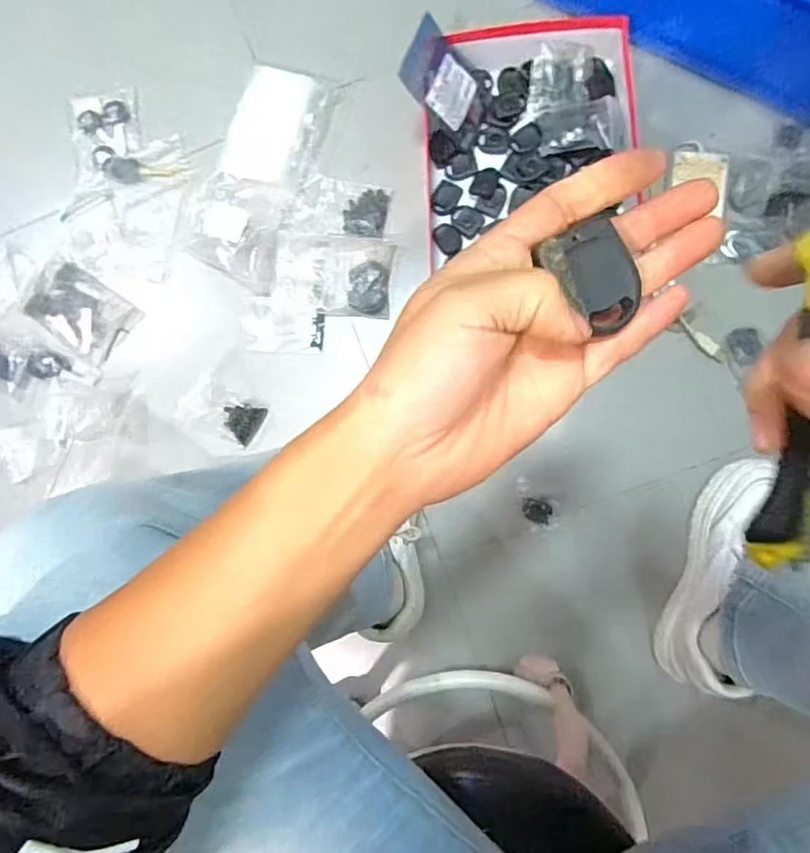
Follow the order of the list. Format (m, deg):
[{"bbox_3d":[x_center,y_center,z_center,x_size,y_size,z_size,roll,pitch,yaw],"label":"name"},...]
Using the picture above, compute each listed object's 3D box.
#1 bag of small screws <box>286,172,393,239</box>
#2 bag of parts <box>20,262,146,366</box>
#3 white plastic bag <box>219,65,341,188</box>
[{"bbox_3d":[-0.079,-0.270,0.688,0.117,0.010,0.074,10,88,7],"label":"bag of small screws"},{"bbox_3d":[-0.415,-0.144,0.708,0.128,0.017,0.092,35,91,7],"label":"bag of parts"},{"bbox_3d":[-0.159,-0.372,0.692,0.118,0.014,0.147,17,89,7],"label":"white plastic bag"}]

